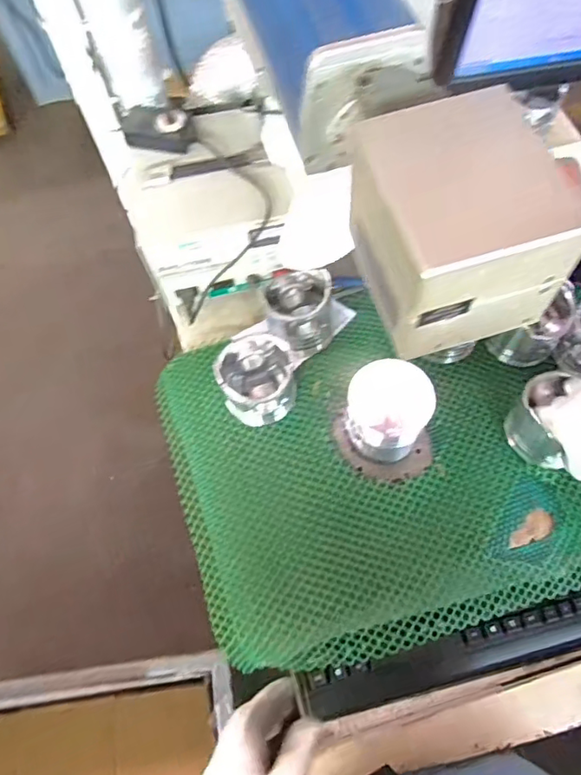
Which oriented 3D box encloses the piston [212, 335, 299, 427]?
[{"bbox_3d":[-0.041,-0.011,0.679,0.090,0.072,0.094,-1,65,1],"label":"piston"}]

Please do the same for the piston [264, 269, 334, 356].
[{"bbox_3d":[0.013,-0.101,0.741,0.087,0.076,0.096,-9,65,-2],"label":"piston"}]

